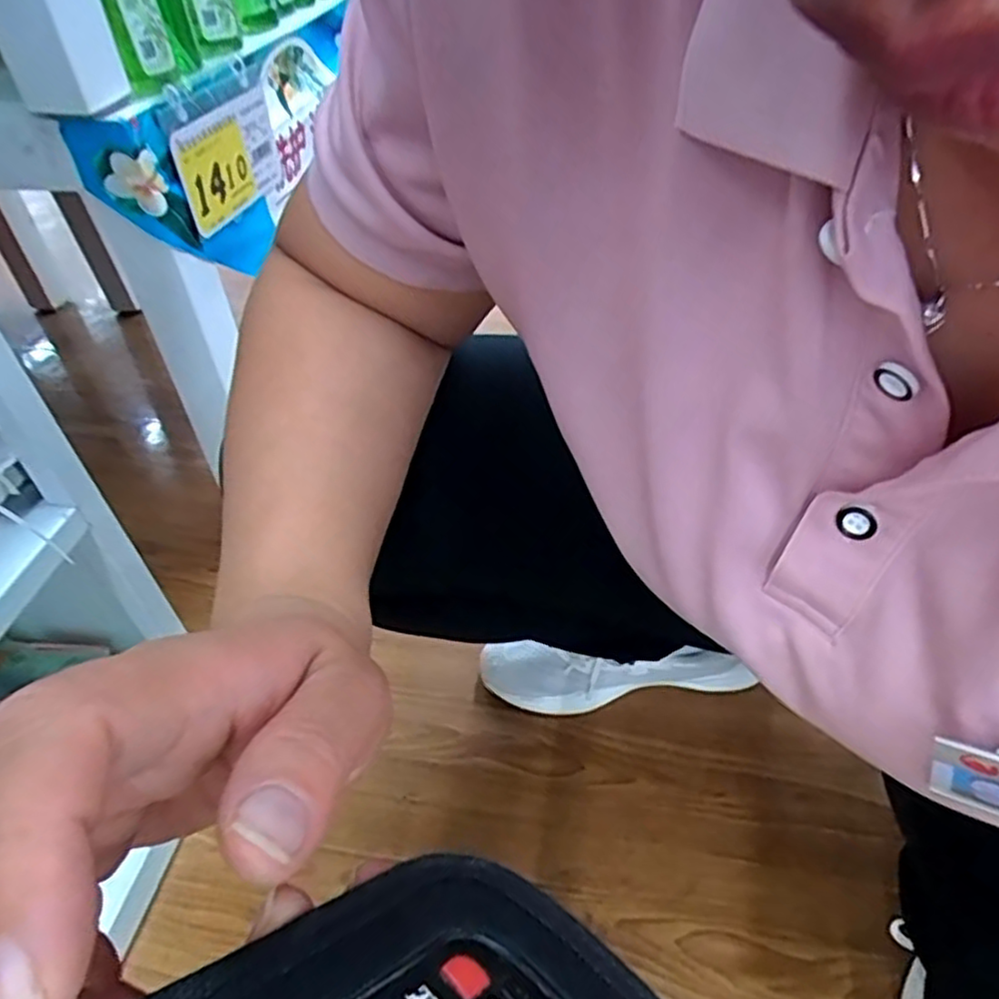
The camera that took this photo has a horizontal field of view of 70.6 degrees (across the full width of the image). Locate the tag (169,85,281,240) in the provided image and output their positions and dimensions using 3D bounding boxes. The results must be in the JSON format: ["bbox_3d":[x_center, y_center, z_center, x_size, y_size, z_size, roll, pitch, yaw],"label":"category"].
[{"bbox_3d":[-0.222,-0.284,0.590,0.004,0.080,0.151,9,45,10],"label":"tag"}]

